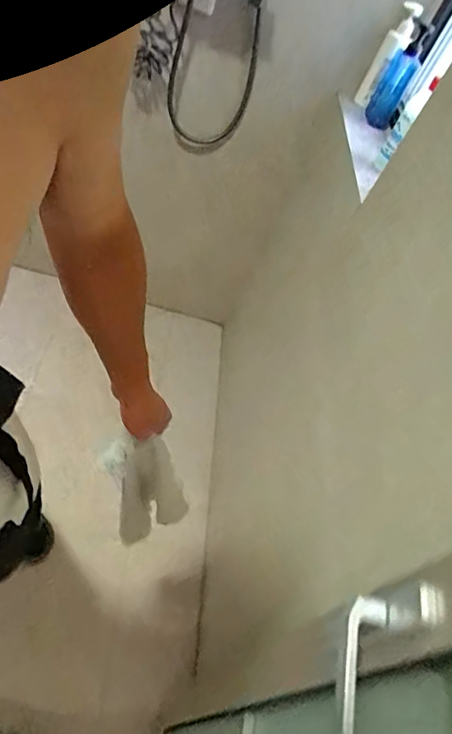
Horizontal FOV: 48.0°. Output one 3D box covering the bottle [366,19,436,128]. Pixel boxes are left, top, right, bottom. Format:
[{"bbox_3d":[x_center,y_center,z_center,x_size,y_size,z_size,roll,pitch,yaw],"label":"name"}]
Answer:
[{"bbox_3d":[0.403,-0.682,1.193,0.078,0.223,0.058,36,39,12],"label":"bottle"}]

